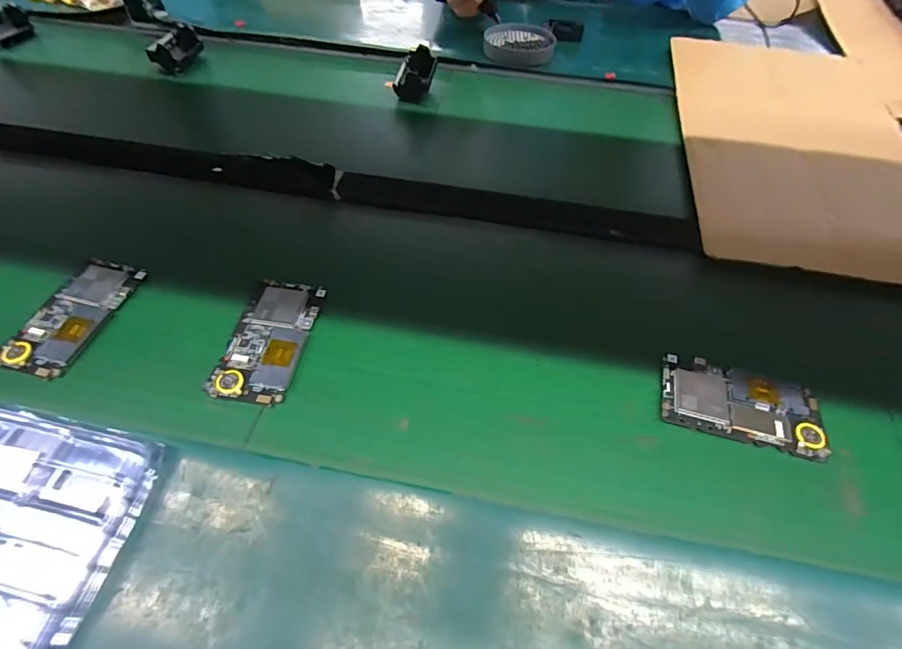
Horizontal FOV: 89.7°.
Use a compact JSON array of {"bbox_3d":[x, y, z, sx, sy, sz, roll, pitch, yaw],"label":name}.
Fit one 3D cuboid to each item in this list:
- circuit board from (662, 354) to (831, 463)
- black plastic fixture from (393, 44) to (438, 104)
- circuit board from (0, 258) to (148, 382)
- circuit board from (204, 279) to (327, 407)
[{"bbox_3d":[0.238,0.066,0.373,0.123,0.010,0.066,13,52,9],"label":"circuit board"},{"bbox_3d":[-0.050,-0.366,0.658,0.054,0.031,0.086,10,68,4],"label":"black plastic fixture"},{"bbox_3d":[-0.341,-0.010,0.410,0.062,0.008,0.121,14,56,4],"label":"circuit board"},{"bbox_3d":[-0.159,0.010,0.397,0.066,0.006,0.122,7,51,3],"label":"circuit board"}]

